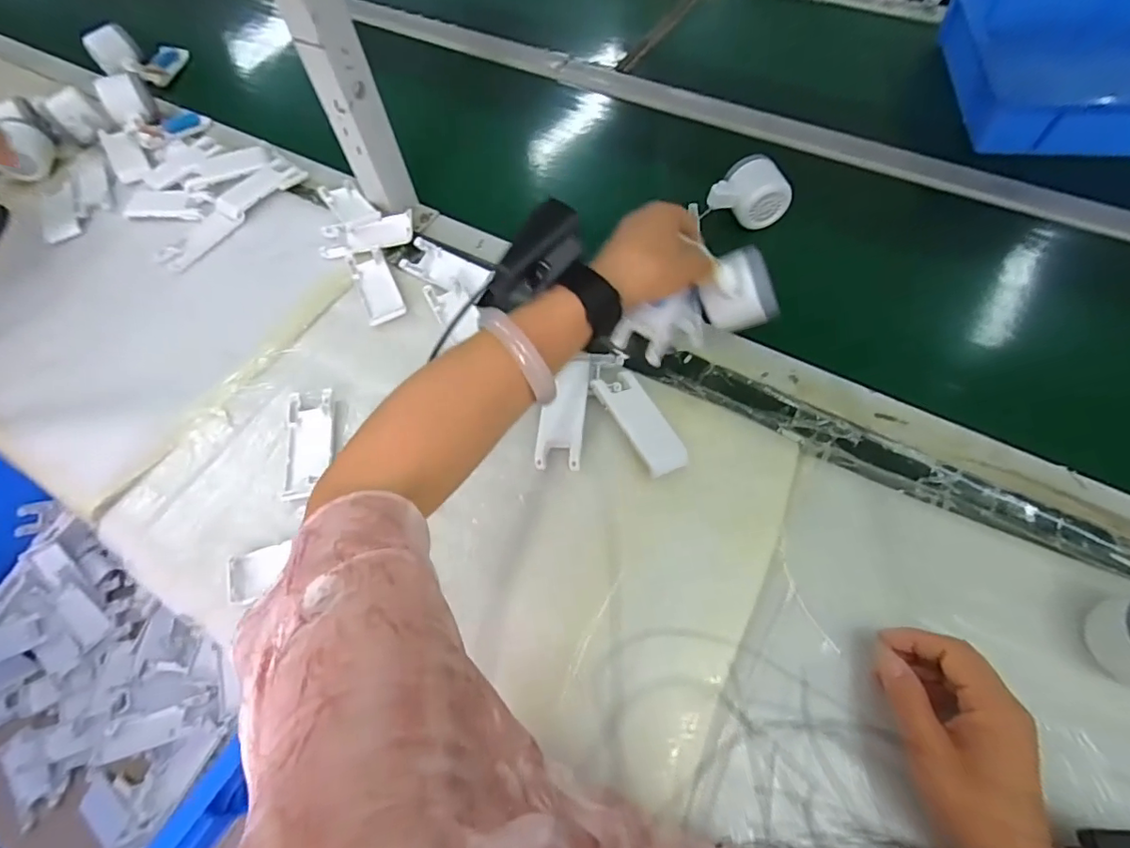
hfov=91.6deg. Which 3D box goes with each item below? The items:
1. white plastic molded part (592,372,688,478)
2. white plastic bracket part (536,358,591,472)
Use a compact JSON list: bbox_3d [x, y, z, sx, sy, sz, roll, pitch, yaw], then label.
[{"bbox_3d":[0.065,-0.003,0.468,0.039,0.013,0.098,-28,62,-11],"label":"white plastic molded part"},{"bbox_3d":[-0.001,-0.011,0.478,0.039,0.013,0.101,5,61,7],"label":"white plastic bracket part"}]

